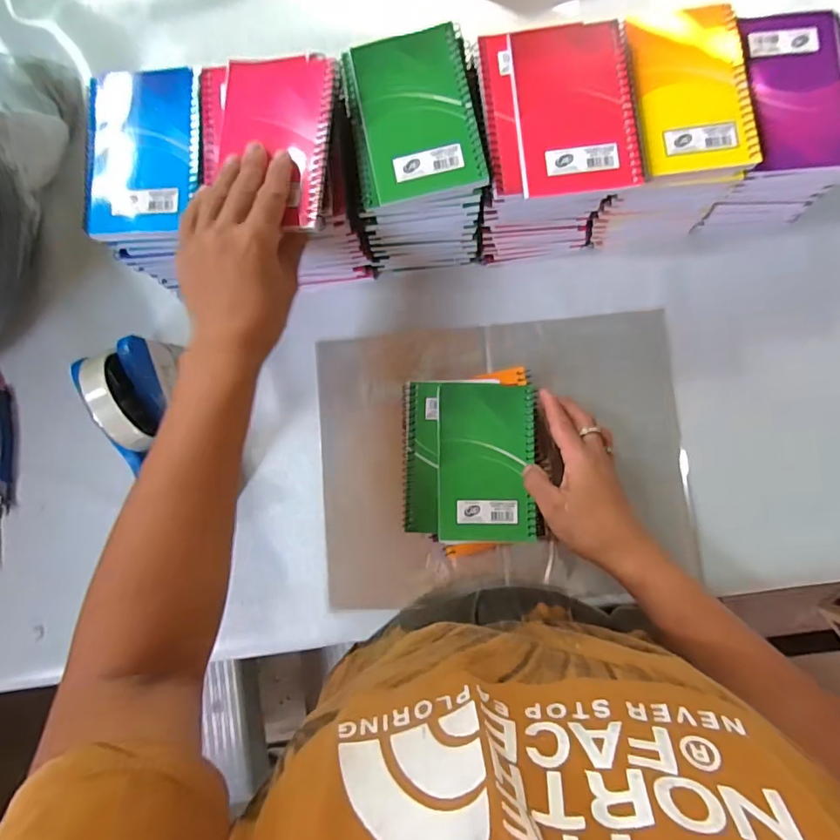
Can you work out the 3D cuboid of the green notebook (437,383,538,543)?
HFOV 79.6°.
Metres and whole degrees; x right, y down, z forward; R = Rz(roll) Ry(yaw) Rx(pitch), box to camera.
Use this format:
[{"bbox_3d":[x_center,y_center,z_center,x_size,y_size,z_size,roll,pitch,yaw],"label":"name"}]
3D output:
[{"bbox_3d":[0.056,0.035,0.427,0.081,0.006,0.132,0,85,4],"label":"green notebook"}]

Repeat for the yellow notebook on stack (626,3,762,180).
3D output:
[{"bbox_3d":[0.201,-0.246,0.374,0.080,0.006,0.128,-5,84,3],"label":"yellow notebook on stack"}]

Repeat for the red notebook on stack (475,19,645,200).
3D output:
[{"bbox_3d":[0.103,-0.227,0.369,0.109,0.013,0.128,-5,84,3],"label":"red notebook on stack"}]

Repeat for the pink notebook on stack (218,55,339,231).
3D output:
[{"bbox_3d":[-0.105,-0.201,0.361,0.080,0.012,0.130,5,85,4],"label":"pink notebook on stack"}]

